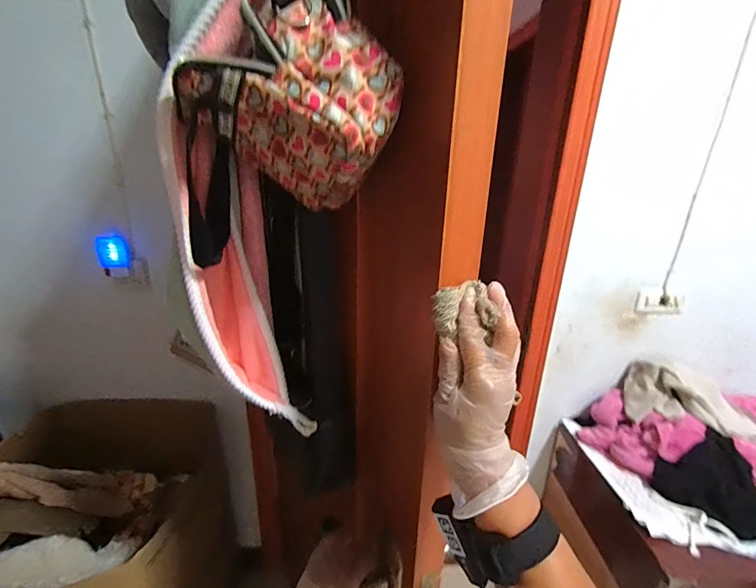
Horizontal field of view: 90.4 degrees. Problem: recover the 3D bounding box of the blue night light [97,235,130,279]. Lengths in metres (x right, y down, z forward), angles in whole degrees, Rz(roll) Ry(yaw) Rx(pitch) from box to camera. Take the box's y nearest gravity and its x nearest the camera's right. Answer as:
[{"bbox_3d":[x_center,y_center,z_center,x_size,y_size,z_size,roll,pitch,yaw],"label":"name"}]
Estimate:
[{"bbox_3d":[-0.719,-0.099,1.025,0.067,0.112,0.075,-12,25,-32],"label":"blue night light"}]

